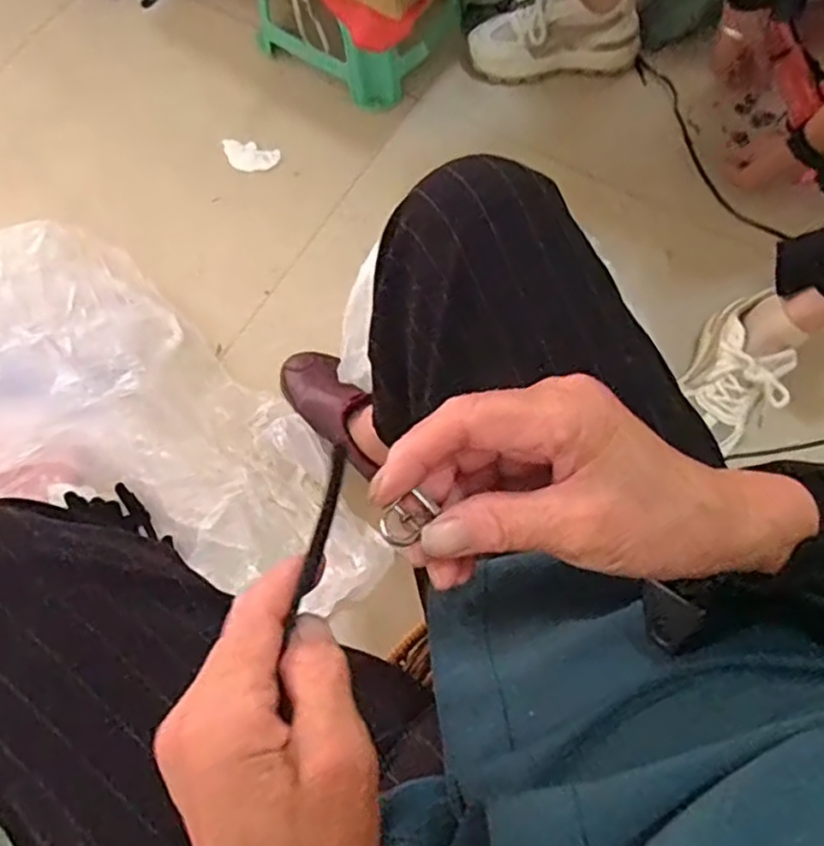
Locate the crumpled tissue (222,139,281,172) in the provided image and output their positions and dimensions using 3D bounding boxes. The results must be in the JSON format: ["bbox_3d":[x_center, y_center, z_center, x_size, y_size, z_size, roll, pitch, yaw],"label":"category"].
[{"bbox_3d":[-0.241,-0.393,1.006,0.090,0.007,0.046,17,71,6],"label":"crumpled tissue"}]

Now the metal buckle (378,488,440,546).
[{"bbox_3d":[-0.001,0.034,0.241,0.014,0.005,0.021,42,76,14],"label":"metal buckle"}]

